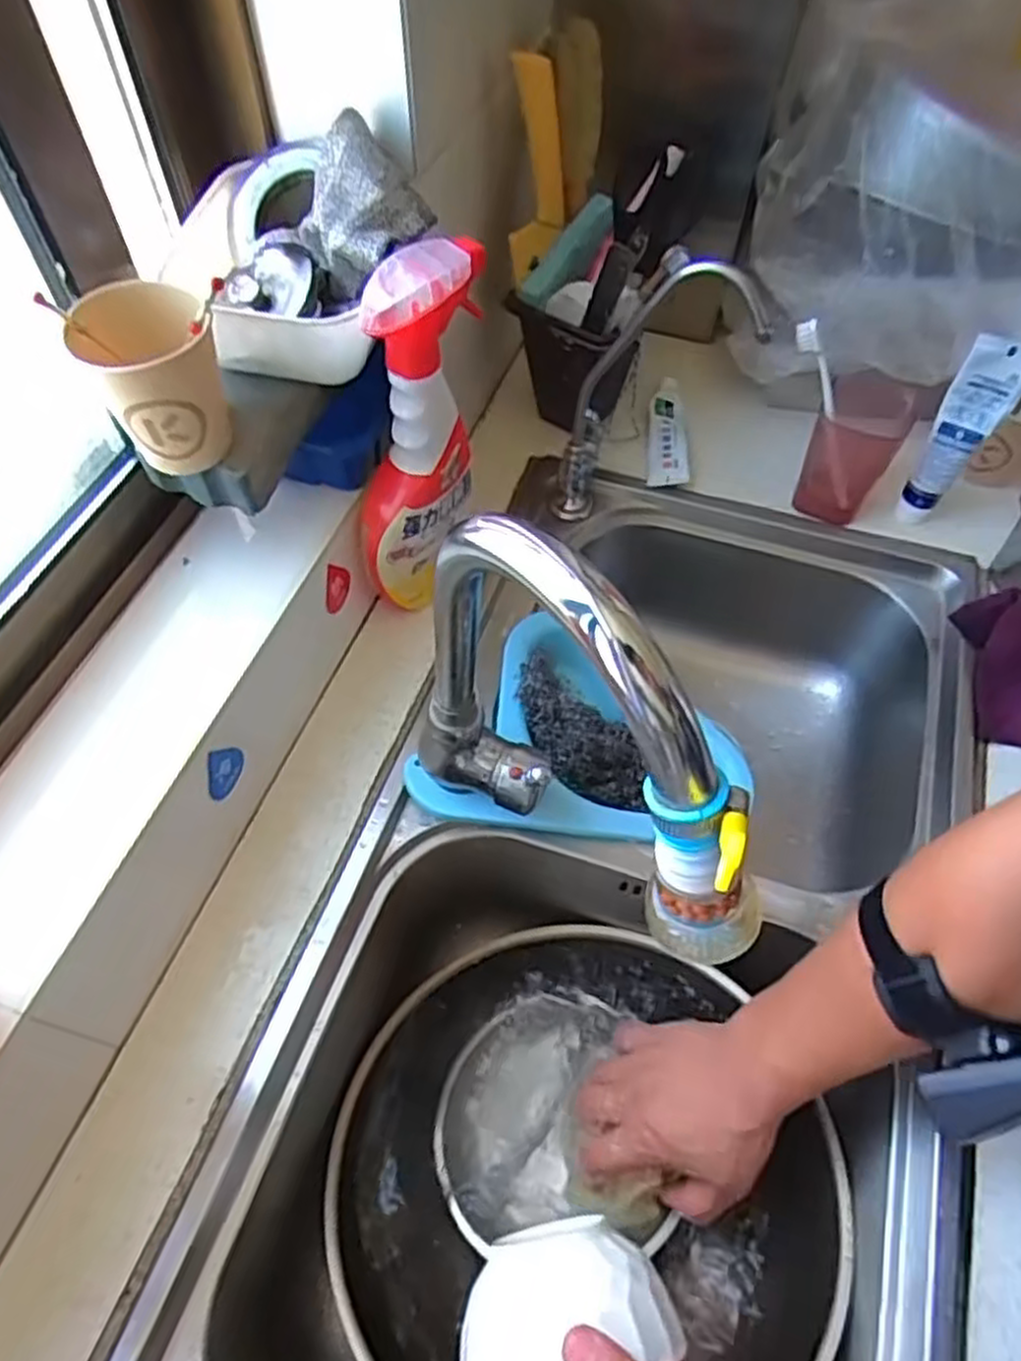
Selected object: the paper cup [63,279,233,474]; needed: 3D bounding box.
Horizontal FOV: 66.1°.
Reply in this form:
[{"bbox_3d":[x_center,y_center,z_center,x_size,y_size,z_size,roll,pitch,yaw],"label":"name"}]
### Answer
[{"bbox_3d":[-0.192,-0.166,0.435,0.064,0.078,0.065,0,58,-1],"label":"paper cup"}]

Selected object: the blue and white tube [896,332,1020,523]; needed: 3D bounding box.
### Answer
[{"bbox_3d":[0.368,-0.201,0.649,0.048,0.180,0.024,33,63,18],"label":"blue and white tube"}]

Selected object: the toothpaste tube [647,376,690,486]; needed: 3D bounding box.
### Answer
[{"bbox_3d":[0.153,-0.242,0.768,0.037,0.019,0.144,5,58,2],"label":"toothpaste tube"}]

